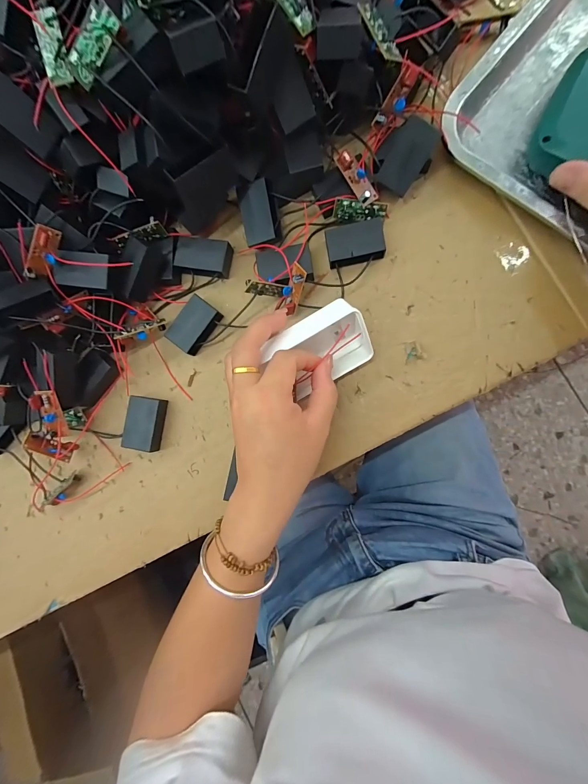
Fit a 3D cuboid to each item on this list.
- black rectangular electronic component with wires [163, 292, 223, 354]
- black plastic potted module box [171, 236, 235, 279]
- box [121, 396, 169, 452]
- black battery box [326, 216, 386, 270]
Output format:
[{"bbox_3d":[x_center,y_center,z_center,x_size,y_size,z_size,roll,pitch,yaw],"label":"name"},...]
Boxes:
[{"bbox_3d":[-0.091,-0.060,0.288,0.030,0.016,0.046,36,92,9],"label":"black rectangular electronic component with wires"},{"bbox_3d":[-0.082,-0.124,0.291,0.049,0.017,0.032,9,88,9],"label":"black plastic potted module box"},{"bbox_3d":[-0.137,0.029,0.289,0.028,0.019,0.047,10,88,9],"label":"box"},{"bbox_3d":[0.053,-0.127,0.273,0.048,0.016,0.033,-8,85,8],"label":"black battery box"}]

